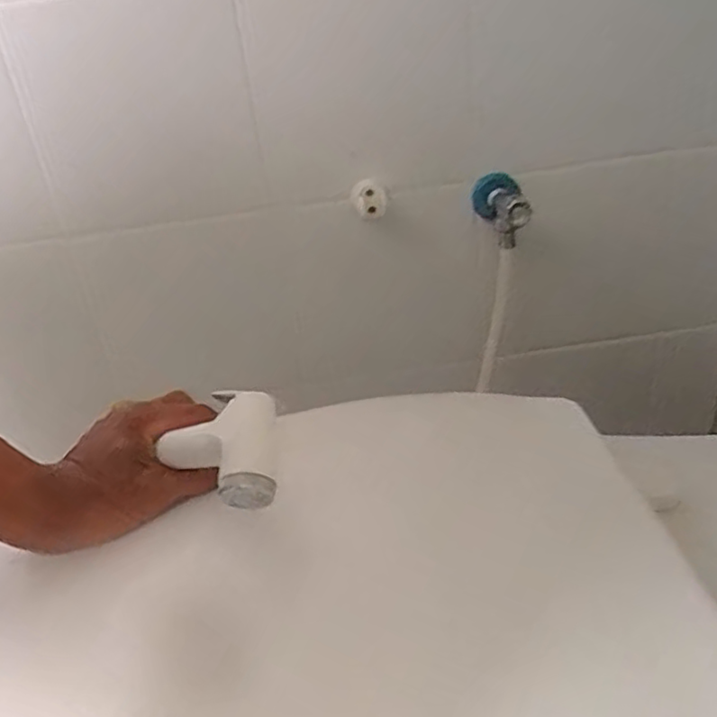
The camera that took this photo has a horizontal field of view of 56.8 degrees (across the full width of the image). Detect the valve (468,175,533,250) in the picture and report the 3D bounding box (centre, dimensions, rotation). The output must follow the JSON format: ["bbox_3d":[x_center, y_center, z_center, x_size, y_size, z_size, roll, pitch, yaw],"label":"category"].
[{"bbox_3d":[0.143,-0.150,0.669,0.041,0.061,0.098,-9,28,-1],"label":"valve"}]

